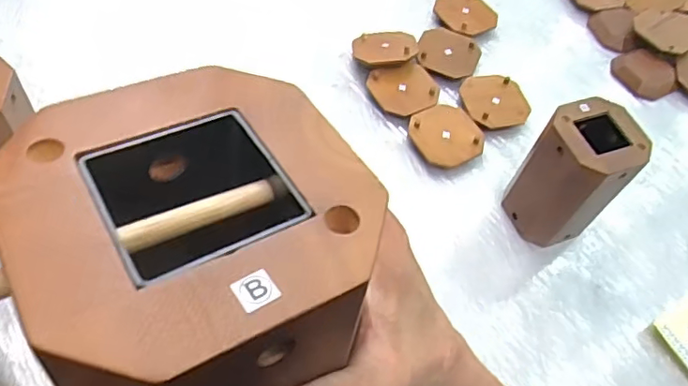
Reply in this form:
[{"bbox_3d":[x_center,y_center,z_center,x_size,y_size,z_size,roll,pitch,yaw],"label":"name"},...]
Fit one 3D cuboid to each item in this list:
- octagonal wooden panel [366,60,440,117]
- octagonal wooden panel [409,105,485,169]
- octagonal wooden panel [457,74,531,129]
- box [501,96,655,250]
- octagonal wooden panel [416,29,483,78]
[{"bbox_3d":[0.089,-0.154,0.820,0.096,0.005,0.089,-17,61,-18],"label":"octagonal wooden panel"},{"bbox_3d":[0.143,-0.081,0.781,0.095,0.009,0.098,-23,63,-21],"label":"octagonal wooden panel"},{"bbox_3d":[0.224,-0.137,0.828,0.099,0.009,0.097,-10,59,-14],"label":"octagonal wooden panel"},{"bbox_3d":[0.268,-0.015,0.680,0.114,0.178,0.099,-17,61,-18],"label":"box"},{"bbox_3d":[0.162,-0.216,0.863,0.094,0.010,0.081,15,56,3],"label":"octagonal wooden panel"}]

